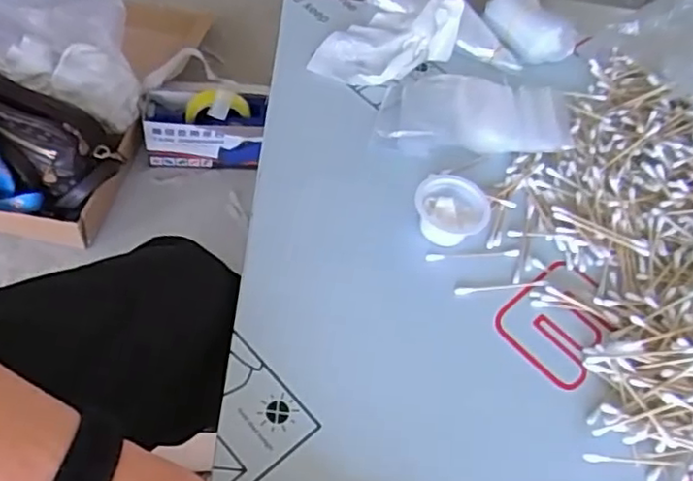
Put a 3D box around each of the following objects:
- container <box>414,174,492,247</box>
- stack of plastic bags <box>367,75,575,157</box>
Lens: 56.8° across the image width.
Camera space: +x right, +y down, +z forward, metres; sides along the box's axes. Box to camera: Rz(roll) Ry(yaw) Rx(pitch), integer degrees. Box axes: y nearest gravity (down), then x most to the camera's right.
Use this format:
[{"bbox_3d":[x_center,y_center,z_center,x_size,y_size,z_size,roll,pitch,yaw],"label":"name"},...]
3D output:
[{"bbox_3d":[0.077,-0.023,0.475,0.054,0.028,0.044,14,53,-1],"label":"container"},{"bbox_3d":[0.108,-0.105,0.535,0.166,0.018,0.085,7,53,-6],"label":"stack of plastic bags"}]

